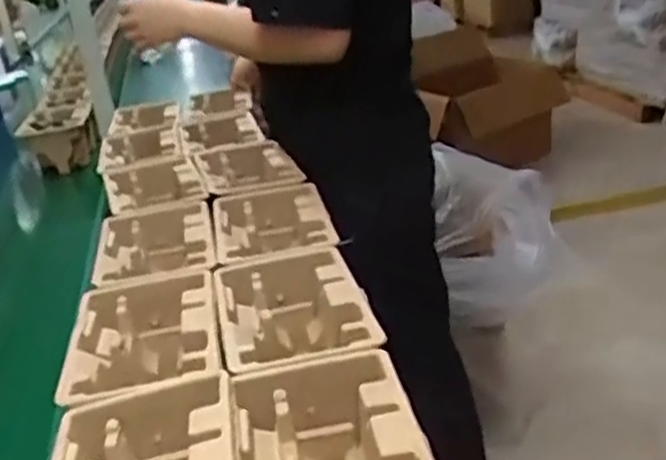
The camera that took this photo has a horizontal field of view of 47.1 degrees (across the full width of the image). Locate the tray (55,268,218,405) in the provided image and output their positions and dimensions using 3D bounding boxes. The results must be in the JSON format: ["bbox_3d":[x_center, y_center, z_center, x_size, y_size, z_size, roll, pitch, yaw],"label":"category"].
[{"bbox_3d":[-0.189,0.131,0.780,0.144,0.081,0.226,-9,23,-6],"label":"tray"}]

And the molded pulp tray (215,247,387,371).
[{"bbox_3d":[-0.041,0.107,0.804,0.144,0.100,0.233,-11,23,-8],"label":"molded pulp tray"}]

